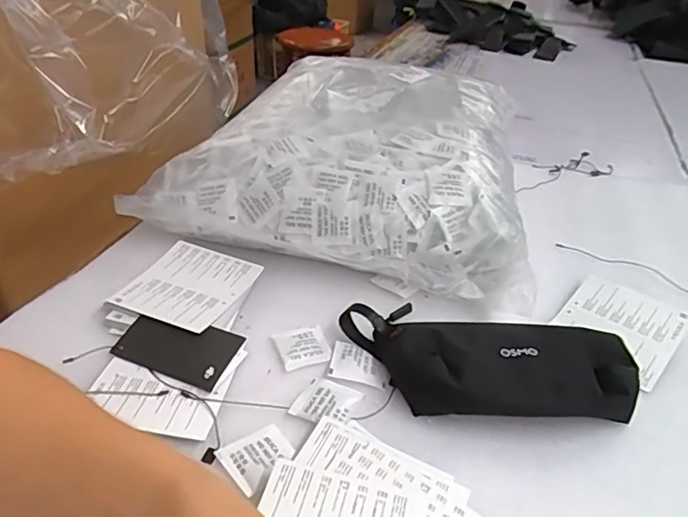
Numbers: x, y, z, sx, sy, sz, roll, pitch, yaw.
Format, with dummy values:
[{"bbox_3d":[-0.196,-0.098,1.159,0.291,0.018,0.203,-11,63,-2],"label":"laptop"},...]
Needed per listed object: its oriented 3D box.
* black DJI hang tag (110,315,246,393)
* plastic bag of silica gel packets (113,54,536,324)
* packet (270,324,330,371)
[{"bbox_3d":[-0.125,0.066,0.402,0.087,0.004,0.049,14,47,16],"label":"black DJI hang tag"},{"bbox_3d":[0.030,-0.126,0.615,0.365,0.100,0.398,13,35,10],"label":"plastic bag of silica gel packets"},{"bbox_3d":[-0.032,0.069,0.418,0.039,0.004,0.039,-8,37,-19],"label":"packet"}]

